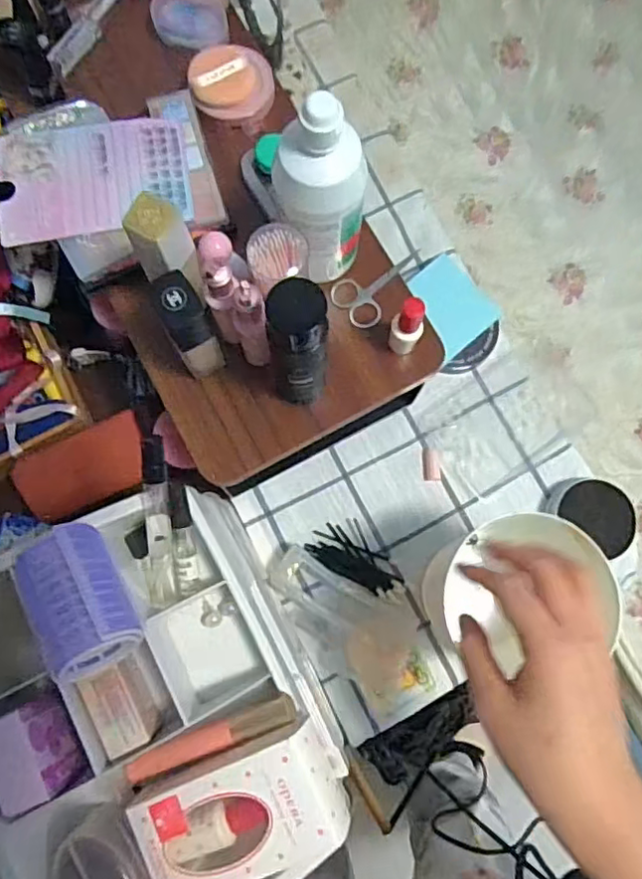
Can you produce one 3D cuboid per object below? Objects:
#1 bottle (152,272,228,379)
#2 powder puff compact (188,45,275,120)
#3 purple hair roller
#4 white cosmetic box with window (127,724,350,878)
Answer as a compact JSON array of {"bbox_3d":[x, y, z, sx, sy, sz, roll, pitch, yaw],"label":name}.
[{"bbox_3d":[-0.092,-0.078,0.444,0.027,0.110,0.034,-23,80,-5],"label":"bottle"},{"bbox_3d":[-0.076,-0.305,0.527,0.068,0.024,0.057,-10,79,-3],"label":"powder puff compact"},{"bbox_3d":[-0.128,0.084,0.332,0.043,0.040,0.076,-26,80,-6],"label":"purple hair roller"},{"bbox_3d":[-0.043,0.208,0.339,0.115,0.029,0.062,-22,80,-5],"label":"white cosmetic box with window"}]

